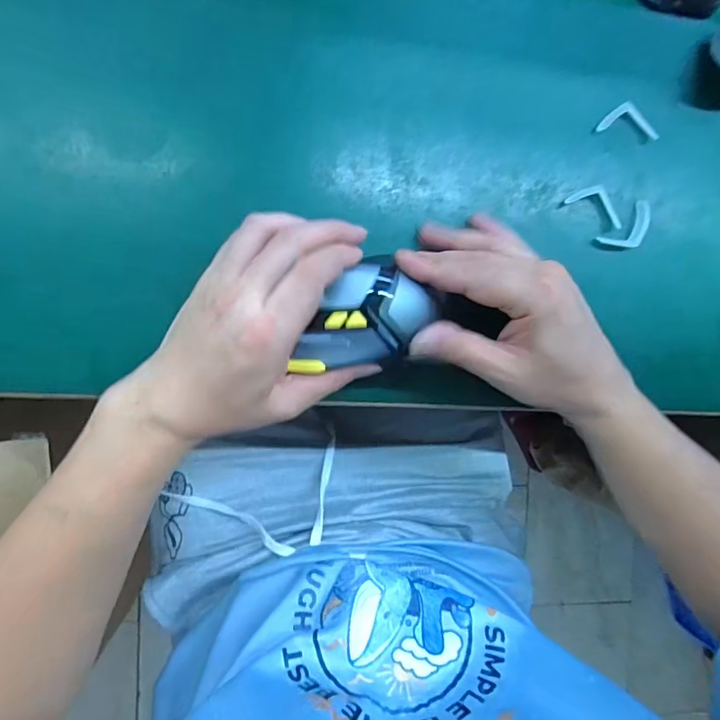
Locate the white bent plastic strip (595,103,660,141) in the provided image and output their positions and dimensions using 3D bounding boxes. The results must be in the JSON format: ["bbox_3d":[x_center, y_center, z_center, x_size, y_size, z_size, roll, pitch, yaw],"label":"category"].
[{"bbox_3d":[0.200,-0.179,0.344,0.047,0.010,0.025,6,91,-6],"label":"white bent plastic strip"}]

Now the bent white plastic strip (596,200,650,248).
[{"bbox_3d":[0.203,-0.097,0.347,0.047,0.010,0.024,-42,97,-4],"label":"bent white plastic strip"}]

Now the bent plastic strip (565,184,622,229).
[{"bbox_3d":[0.177,-0.118,0.343,0.045,0.005,0.024,26,89,-6],"label":"bent plastic strip"}]

